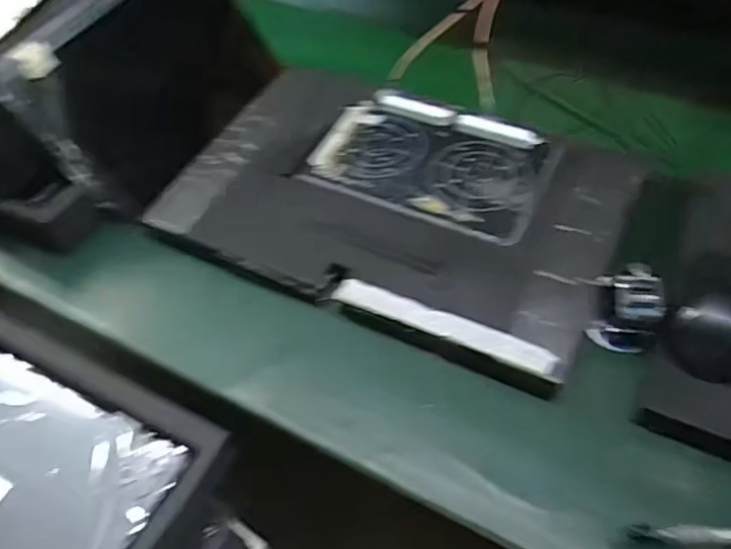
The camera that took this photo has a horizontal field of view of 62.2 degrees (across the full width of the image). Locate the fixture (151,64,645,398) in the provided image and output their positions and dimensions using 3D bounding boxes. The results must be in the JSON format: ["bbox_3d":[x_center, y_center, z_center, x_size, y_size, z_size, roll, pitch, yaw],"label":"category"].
[{"bbox_3d":[0.024,-0.072,0.560,0.395,0.044,0.253,21,55,18],"label":"fixture"}]

